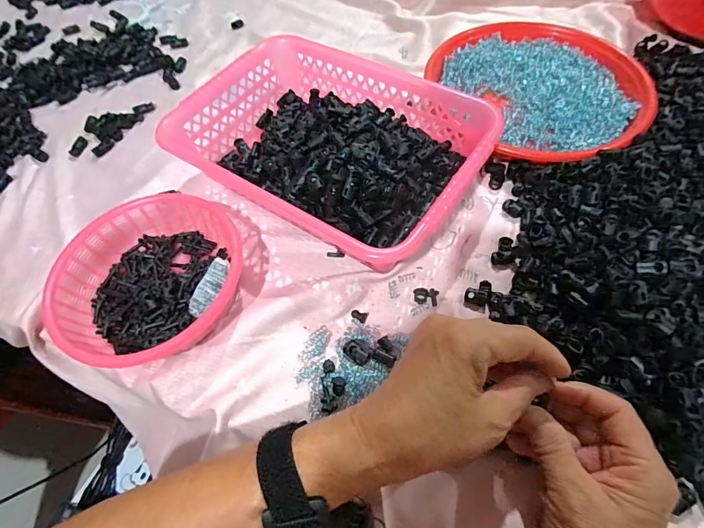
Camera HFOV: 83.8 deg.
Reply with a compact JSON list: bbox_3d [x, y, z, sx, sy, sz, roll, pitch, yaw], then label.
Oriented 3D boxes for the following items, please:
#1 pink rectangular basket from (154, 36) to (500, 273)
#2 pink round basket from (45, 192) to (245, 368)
[{"bbox_3d":[-0.022,-0.126,0.421,0.307,0.068,0.202,30,65,21],"label":"pink rectangular basket"},{"bbox_3d":[-0.184,0.015,0.366,0.164,0.047,0.158,-2,58,3],"label":"pink round basket"}]

